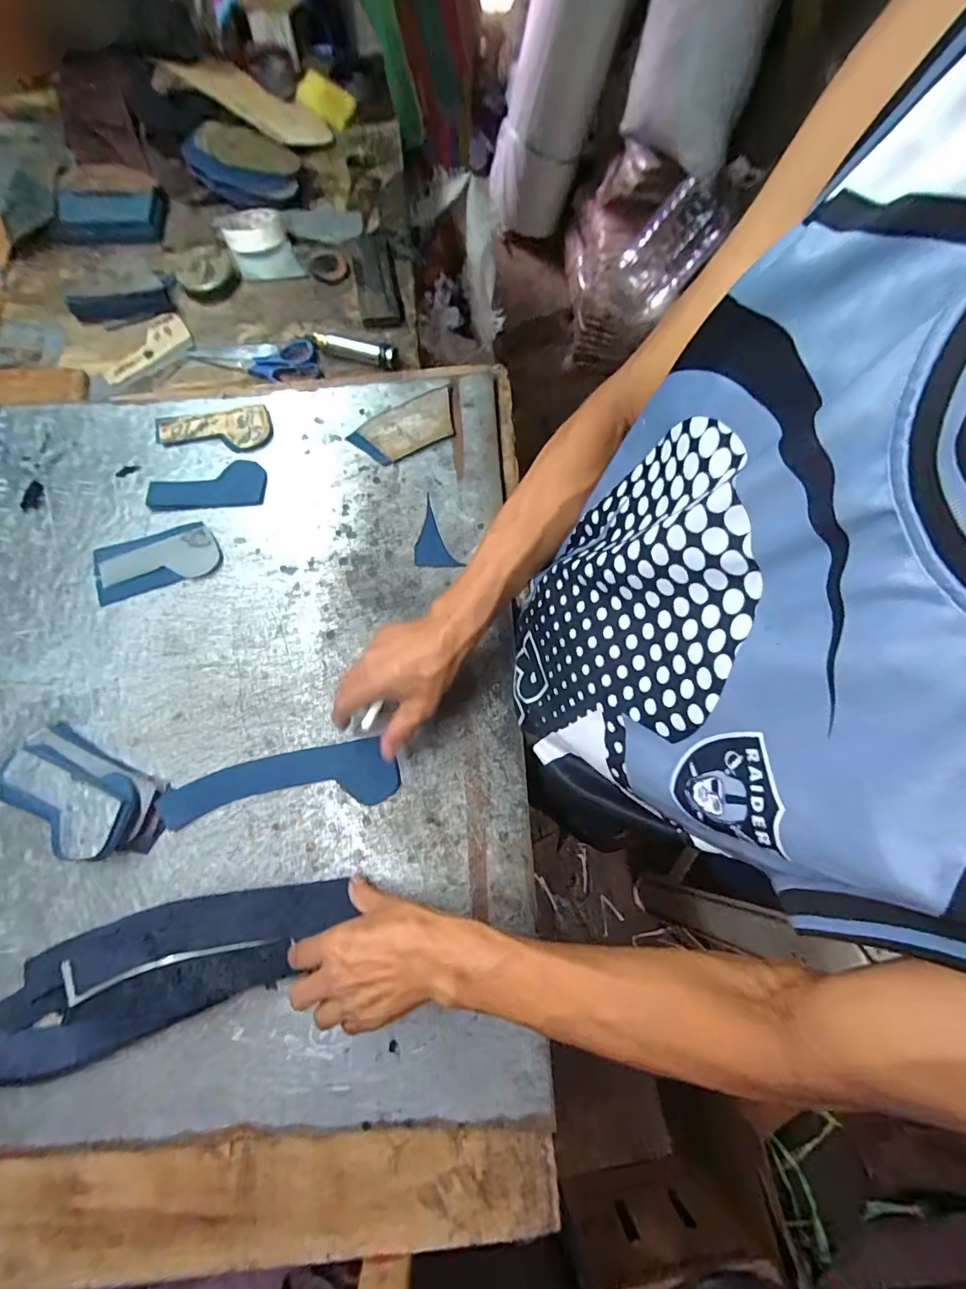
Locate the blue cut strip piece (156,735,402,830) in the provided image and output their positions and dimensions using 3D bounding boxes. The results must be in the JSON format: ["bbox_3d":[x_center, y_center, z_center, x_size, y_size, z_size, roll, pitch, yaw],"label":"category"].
[{"bbox_3d":[-0.200,0.137,0.487,0.227,0.006,0.059,-8,74,-3],"label":"blue cut strip piece"}]

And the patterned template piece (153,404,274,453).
[{"bbox_3d":[-0.324,-0.256,0.591,0.135,0.004,0.057,-8,82,0],"label":"patterned template piece"}]

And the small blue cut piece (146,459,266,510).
[{"bbox_3d":[-0.319,-0.187,0.571,0.127,0.007,0.058,-4,72,-3],"label":"small blue cut piece"}]

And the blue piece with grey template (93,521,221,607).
[{"bbox_3d":[-0.366,-0.095,0.549,0.132,0.005,0.068,-18,75,-5],"label":"blue piece with grey template"}]

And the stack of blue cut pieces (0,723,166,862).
[{"bbox_3d":[-0.388,0.142,0.467,0.166,0.040,0.080,25,76,7],"label":"stack of blue cut pieces"}]

